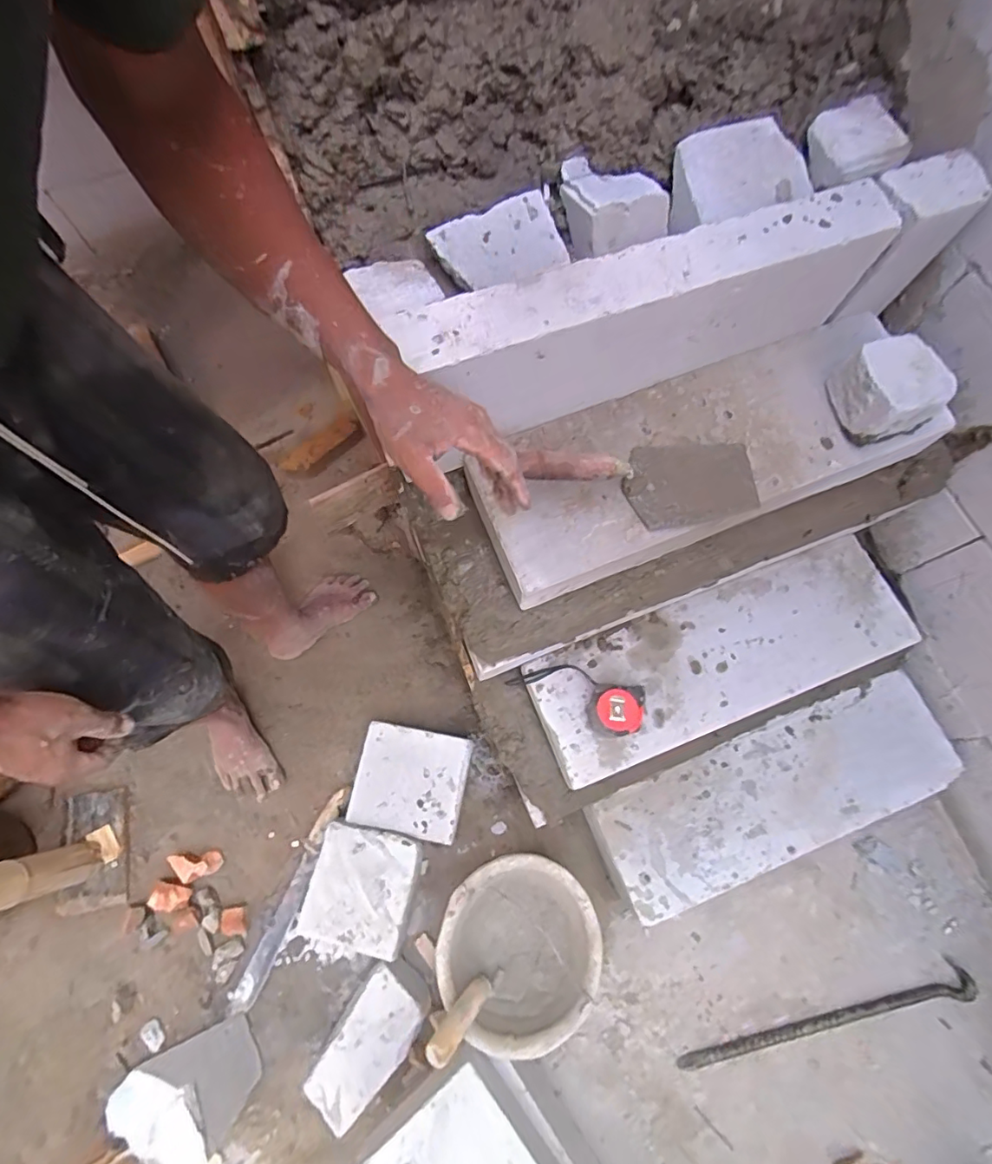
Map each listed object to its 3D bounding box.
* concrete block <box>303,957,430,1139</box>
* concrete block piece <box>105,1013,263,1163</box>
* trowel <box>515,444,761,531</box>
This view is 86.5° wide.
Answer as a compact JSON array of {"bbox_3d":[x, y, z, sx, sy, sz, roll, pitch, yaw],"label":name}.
[{"bbox_3d":[-0.208,0.755,0.891,0.116,0.116,0.194,36,75,11],"label":"concrete block"},{"bbox_3d":[-0.527,0.830,0.823,0.245,0.198,0.133,-32,74,-10],"label":"concrete block piece"},{"bbox_3d":[0.171,-0.123,0.623,0.291,0.054,0.113,-1,72,-19],"label":"trowel"}]

